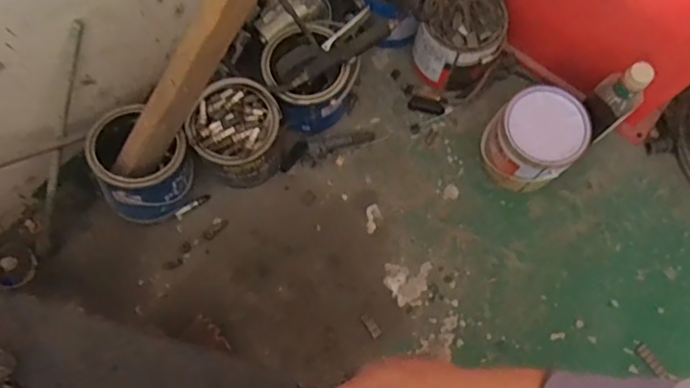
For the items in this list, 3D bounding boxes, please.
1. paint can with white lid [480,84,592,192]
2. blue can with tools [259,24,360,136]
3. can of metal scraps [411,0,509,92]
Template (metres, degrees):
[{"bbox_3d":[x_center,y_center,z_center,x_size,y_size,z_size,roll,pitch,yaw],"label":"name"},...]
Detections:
[{"bbox_3d":[0.352,-0.094,1.031,0.159,0.166,0.154,-28,77,-8],"label":"paint can with white lid"},{"bbox_3d":[-0.068,-0.220,1.062,0.153,0.175,0.158,0,74,-1],"label":"blue can with tools"},{"bbox_3d":[0.226,-0.309,1.081,0.161,0.183,0.157,0,74,-1],"label":"can of metal scraps"}]

